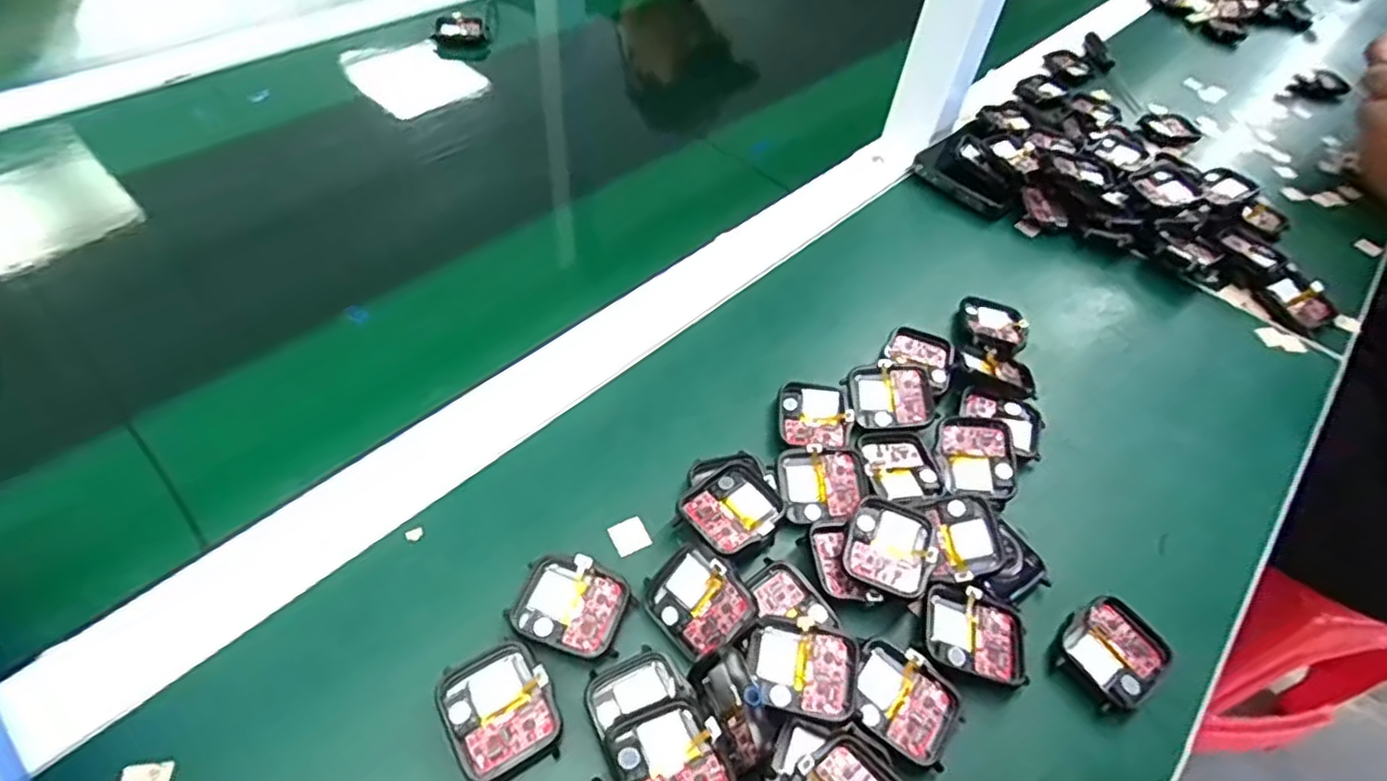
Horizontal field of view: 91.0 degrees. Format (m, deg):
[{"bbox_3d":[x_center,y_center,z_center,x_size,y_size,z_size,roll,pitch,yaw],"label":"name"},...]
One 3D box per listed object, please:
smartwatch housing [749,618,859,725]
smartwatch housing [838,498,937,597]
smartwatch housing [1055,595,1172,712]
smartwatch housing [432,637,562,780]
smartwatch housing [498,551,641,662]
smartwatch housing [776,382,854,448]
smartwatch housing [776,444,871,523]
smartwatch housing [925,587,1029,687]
[{"bbox_3d":[0.042,0.110,0.267,0.040,0.012,0.035,14,50,6],"label":"smartwatch housing"},{"bbox_3d":[0.087,0.070,0.303,0.036,0.014,0.040,19,51,9],"label":"smartwatch housing"},{"bbox_3d":[0.179,0.111,0.292,0.046,0.007,0.037,-29,59,-26],"label":"smartwatch housing"},{"bbox_3d":[-0.073,0.121,0.257,0.038,0.015,0.046,-24,57,-24],"label":"smartwatch housing"},{"bbox_3d":[-0.050,0.088,0.282,0.045,0.009,0.037,18,51,9],"label":"smartwatch housing"},{"bbox_3d":[0.062,0.013,0.358,0.037,0.011,0.040,2,50,-5],"label":"smartwatch housing"},{"bbox_3d":[0.062,0.043,0.324,0.041,0.012,0.033,-6,51,-11],"label":"smartwatch housing"},{"bbox_3d":[0.120,0.103,0.290,0.041,0.007,0.036,14,50,6],"label":"smartwatch housing"}]

